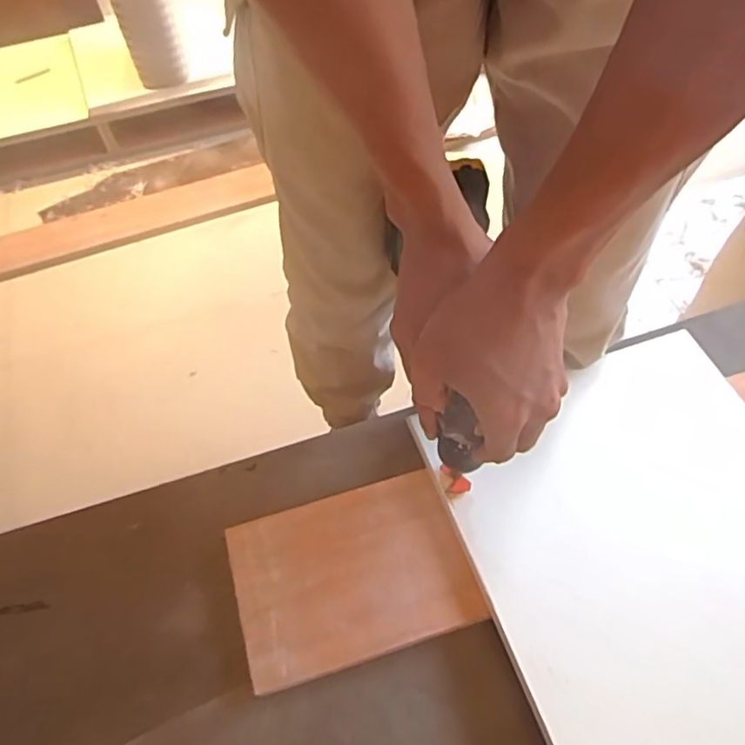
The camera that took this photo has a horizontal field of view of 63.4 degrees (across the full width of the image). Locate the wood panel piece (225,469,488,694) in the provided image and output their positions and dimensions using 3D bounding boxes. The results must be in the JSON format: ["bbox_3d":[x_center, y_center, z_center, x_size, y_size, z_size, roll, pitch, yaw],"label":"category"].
[{"bbox_3d":[-0.021,0.180,0.546,0.202,0.012,0.145,-16,59,-8],"label":"wood panel piece"}]

